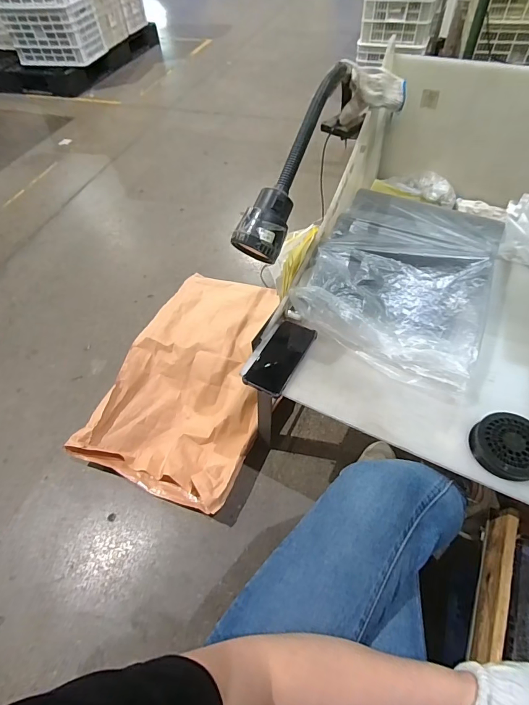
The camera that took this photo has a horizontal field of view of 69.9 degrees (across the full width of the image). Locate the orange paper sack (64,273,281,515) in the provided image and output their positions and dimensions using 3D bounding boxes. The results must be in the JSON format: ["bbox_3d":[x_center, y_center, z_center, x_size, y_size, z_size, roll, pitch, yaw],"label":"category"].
[{"bbox_3d":[-0.199,0.065,1.094,0.419,0.103,0.669,11,55,11],"label":"orange paper sack"}]

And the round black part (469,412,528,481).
[{"bbox_3d":[0.369,0.141,0.570,0.090,0.035,0.095,-2,53,2],"label":"round black part"}]

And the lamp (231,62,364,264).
[{"bbox_3d":[0.058,-0.316,0.610,0.076,0.152,0.409,16,56,15],"label":"lamp"}]

